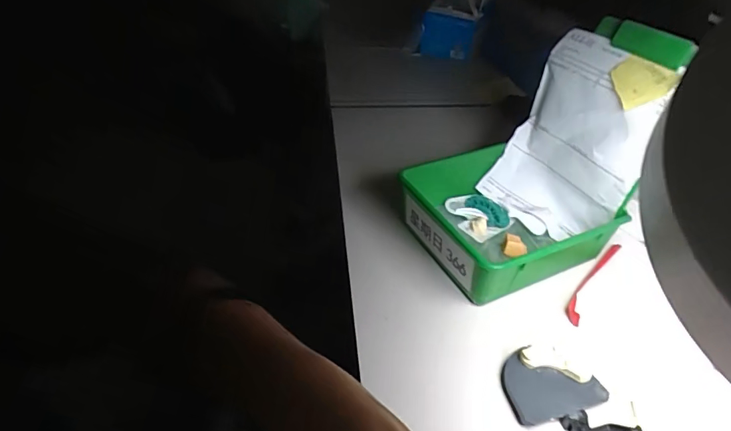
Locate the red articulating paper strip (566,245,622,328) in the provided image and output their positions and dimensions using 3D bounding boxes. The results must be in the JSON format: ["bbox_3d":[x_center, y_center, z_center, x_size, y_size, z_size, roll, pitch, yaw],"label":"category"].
[{"bbox_3d":[0.215,0.060,0.427,0.015,0.007,0.122,29,45,28],"label":"red articulating paper strip"}]

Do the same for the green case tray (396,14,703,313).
[{"bbox_3d":[0.156,-0.046,0.420,0.209,0.176,0.151,-19,44,-25],"label":"green case tray"}]

